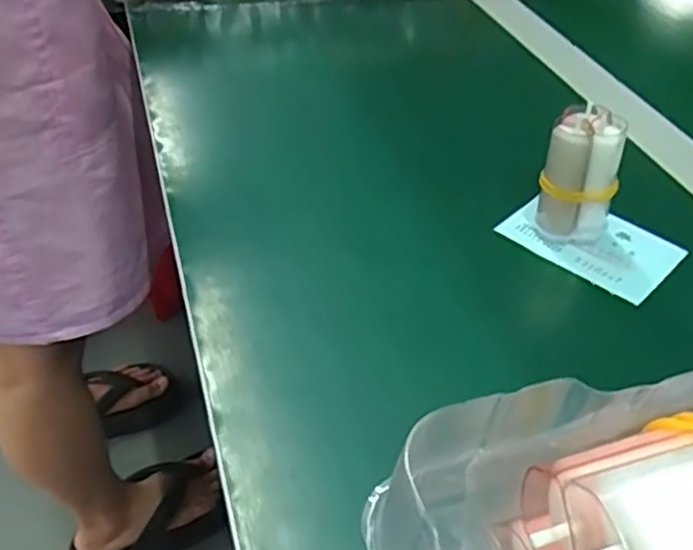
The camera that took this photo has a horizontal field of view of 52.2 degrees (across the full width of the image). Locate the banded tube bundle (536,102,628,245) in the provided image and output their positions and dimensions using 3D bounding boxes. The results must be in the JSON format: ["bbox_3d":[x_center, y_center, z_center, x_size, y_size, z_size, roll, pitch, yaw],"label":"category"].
[{"bbox_3d":[0.121,-0.050,0.367,0.038,0.065,0.033,16,44,14],"label":"banded tube bundle"}]

